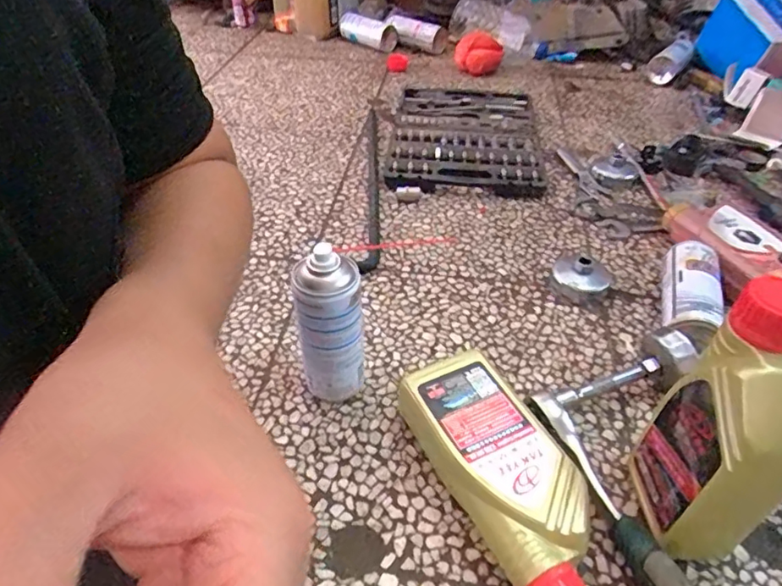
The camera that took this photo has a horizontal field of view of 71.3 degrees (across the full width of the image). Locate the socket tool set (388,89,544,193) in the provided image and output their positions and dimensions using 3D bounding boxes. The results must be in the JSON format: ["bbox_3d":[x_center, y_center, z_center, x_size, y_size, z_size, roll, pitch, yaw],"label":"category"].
[{"bbox_3d":[0.135,-0.294,1.015,0.263,0.042,0.384,5,42,3],"label":"socket tool set"}]

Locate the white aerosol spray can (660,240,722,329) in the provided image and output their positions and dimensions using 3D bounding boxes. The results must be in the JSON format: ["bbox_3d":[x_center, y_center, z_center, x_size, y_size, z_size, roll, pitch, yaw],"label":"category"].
[{"bbox_3d":[0.364,0.005,0.671,0.055,0.071,0.155,15,44,14],"label":"white aerosol spray can"}]

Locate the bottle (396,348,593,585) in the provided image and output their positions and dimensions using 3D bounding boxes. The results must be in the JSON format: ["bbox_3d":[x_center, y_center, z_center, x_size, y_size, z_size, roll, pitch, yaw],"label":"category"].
[{"bbox_3d":[0.099,0.164,0.492,0.106,0.062,0.243,-17,45,-20],"label":"bottle"}]

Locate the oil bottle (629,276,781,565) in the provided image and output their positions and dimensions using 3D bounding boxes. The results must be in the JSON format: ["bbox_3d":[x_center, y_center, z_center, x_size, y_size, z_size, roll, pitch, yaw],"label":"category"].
[{"bbox_3d":[0.256,0.110,0.425,0.056,0.243,0.122,-4,42,-7],"label":"oil bottle"}]

